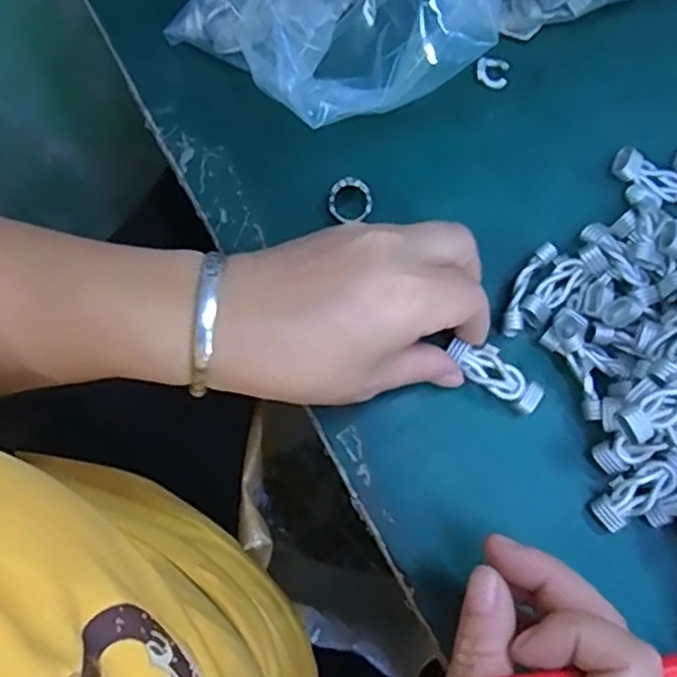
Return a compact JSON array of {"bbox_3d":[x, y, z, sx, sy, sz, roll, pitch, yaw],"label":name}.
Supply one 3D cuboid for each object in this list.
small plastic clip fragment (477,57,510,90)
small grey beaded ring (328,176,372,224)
[{"bbox_3d":[0.075,-0.130,0.330,0.015,0.005,0.013,5,79,2],"label":"small plastic clip fragment"},{"bbox_3d":[0.005,-0.066,0.315,0.020,0.004,0.021,-6,124,-5],"label":"small grey beaded ring"}]

